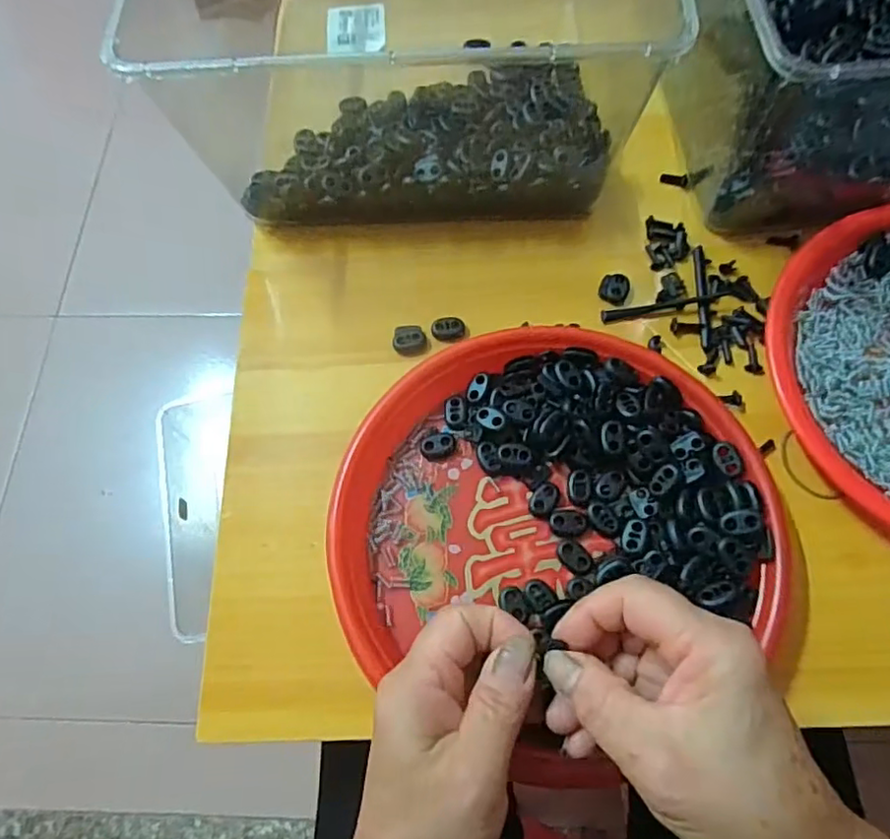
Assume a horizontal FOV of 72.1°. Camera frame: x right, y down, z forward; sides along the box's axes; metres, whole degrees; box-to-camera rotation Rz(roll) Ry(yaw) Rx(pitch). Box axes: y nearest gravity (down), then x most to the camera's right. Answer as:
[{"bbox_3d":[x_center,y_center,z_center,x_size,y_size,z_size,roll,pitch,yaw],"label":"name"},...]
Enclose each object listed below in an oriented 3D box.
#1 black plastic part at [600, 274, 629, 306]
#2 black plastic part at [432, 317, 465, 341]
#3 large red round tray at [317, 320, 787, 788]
[{"bbox_3d":[0.112,-0.087,0.402,0.019,0.006,0.022,20,70,11],"label":"black plastic part"},{"bbox_3d":[0.002,-0.059,0.397,0.021,0.007,0.014,-7,67,0],"label":"black plastic part"},{"bbox_3d":[0.055,0.055,0.339,0.229,0.030,0.218,-1,67,3],"label":"large red round tray"}]

